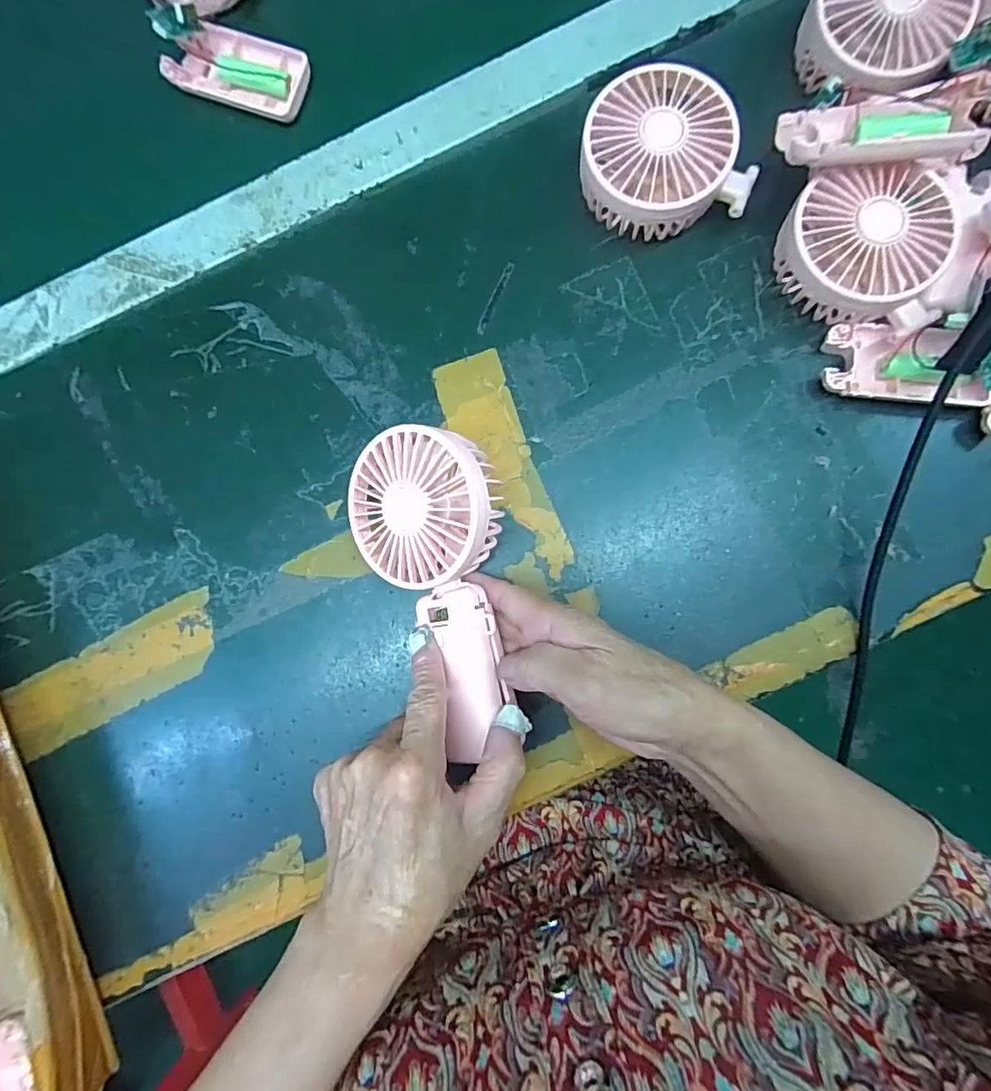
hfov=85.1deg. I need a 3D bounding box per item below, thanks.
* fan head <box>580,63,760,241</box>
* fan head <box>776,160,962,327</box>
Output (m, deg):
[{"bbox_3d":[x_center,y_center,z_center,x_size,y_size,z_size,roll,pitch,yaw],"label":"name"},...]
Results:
[{"bbox_3d":[0.097,-0.230,0.324,0.095,0.042,0.084,-12,85,2],"label":"fan head"},{"bbox_3d":[0.213,-0.168,0.312,0.096,0.045,0.082,7,86,4],"label":"fan head"}]

